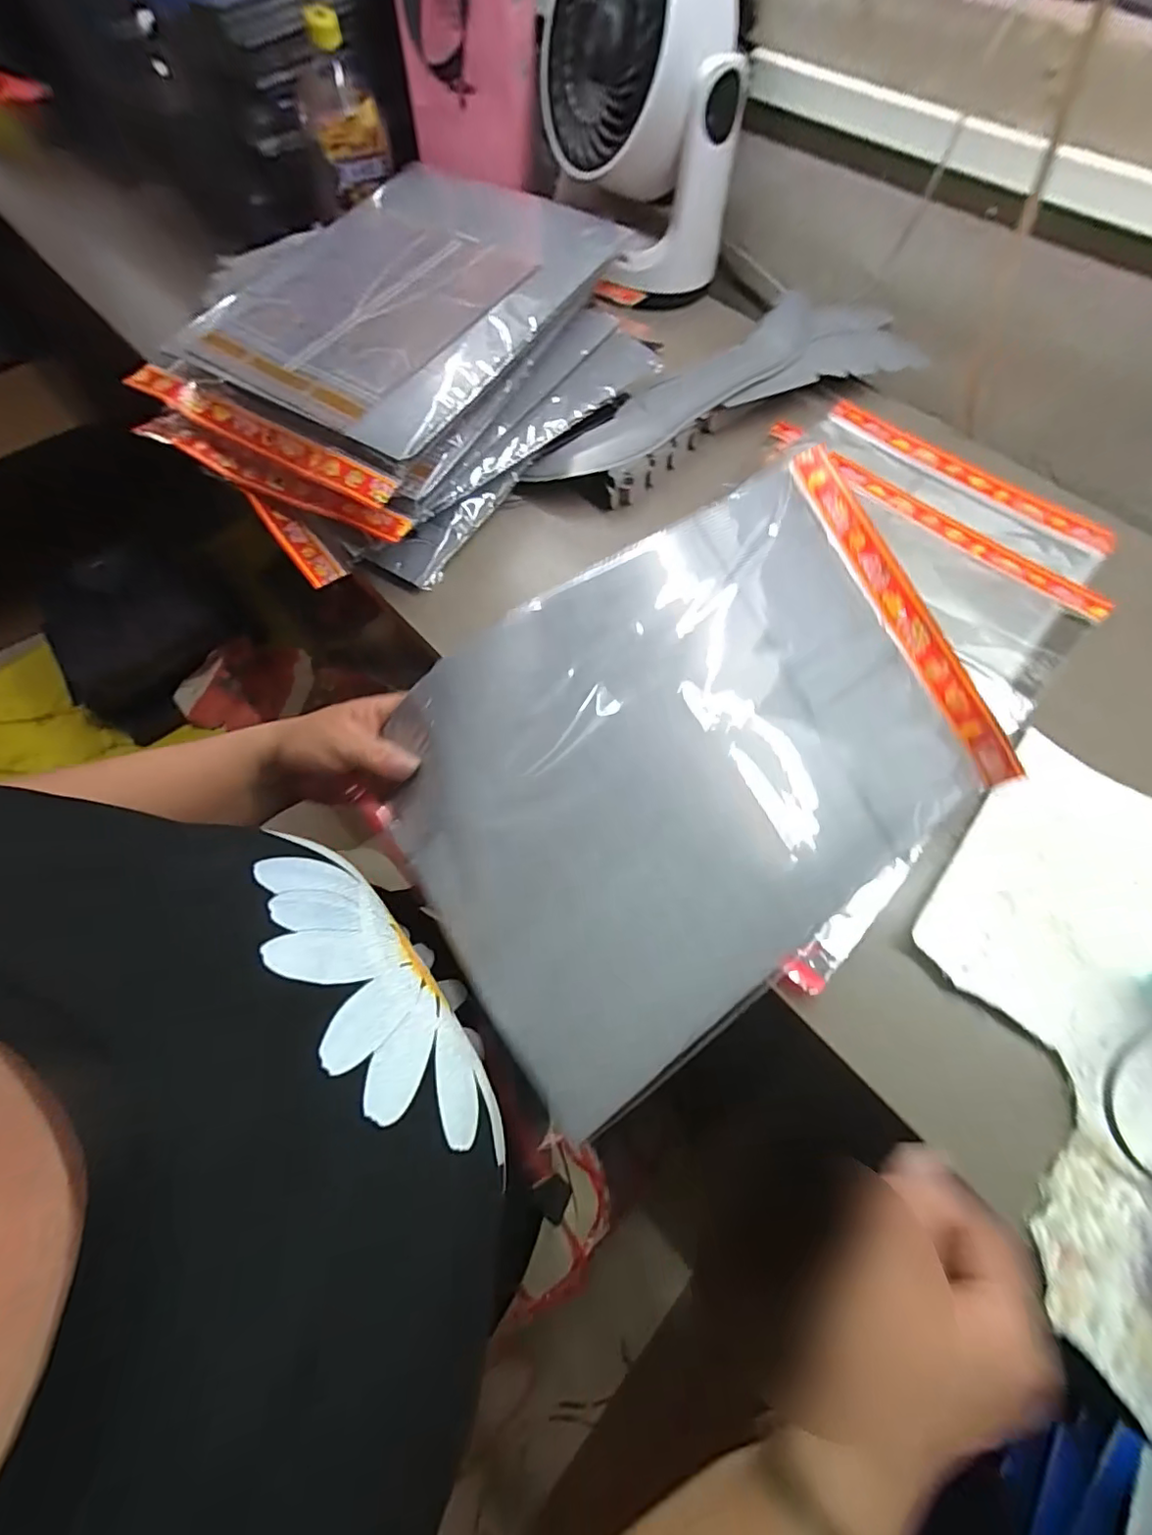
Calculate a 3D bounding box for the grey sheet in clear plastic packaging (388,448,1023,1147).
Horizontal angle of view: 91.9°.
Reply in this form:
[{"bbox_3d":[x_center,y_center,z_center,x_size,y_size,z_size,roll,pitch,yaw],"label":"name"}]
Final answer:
[{"bbox_3d":[0.096,-0.014,0.378,0.416,0.042,0.283,-32,90,-18],"label":"grey sheet in clear plastic packaging"}]

